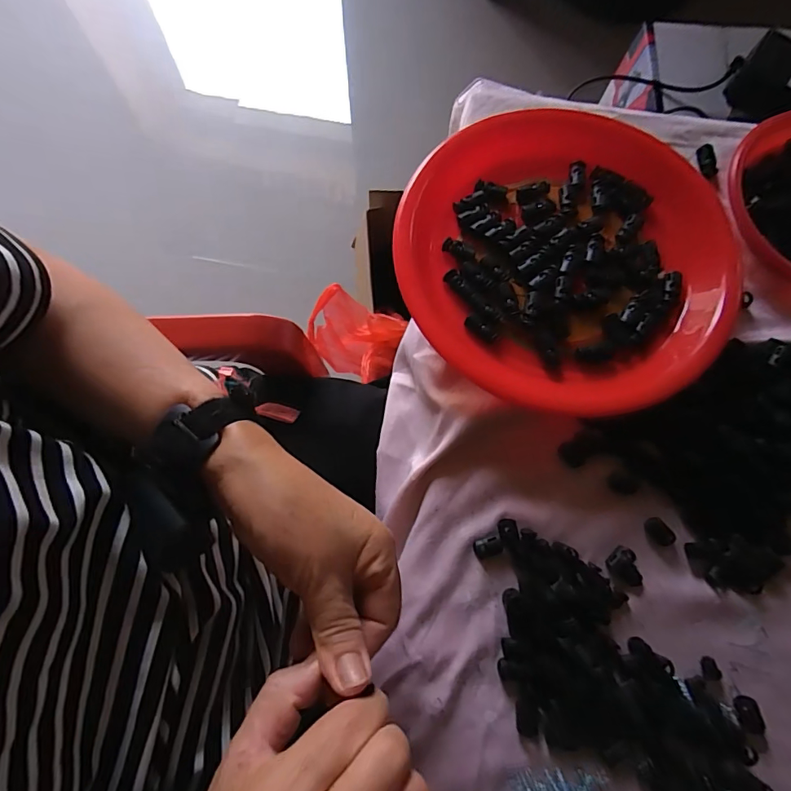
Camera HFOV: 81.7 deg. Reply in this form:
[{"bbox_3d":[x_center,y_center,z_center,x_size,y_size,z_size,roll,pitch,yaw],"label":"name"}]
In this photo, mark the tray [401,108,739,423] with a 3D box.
[{"bbox_3d":[0.135,-0.113,0.367,0.247,0.037,0.254,0,78,-1],"label":"tray"}]

